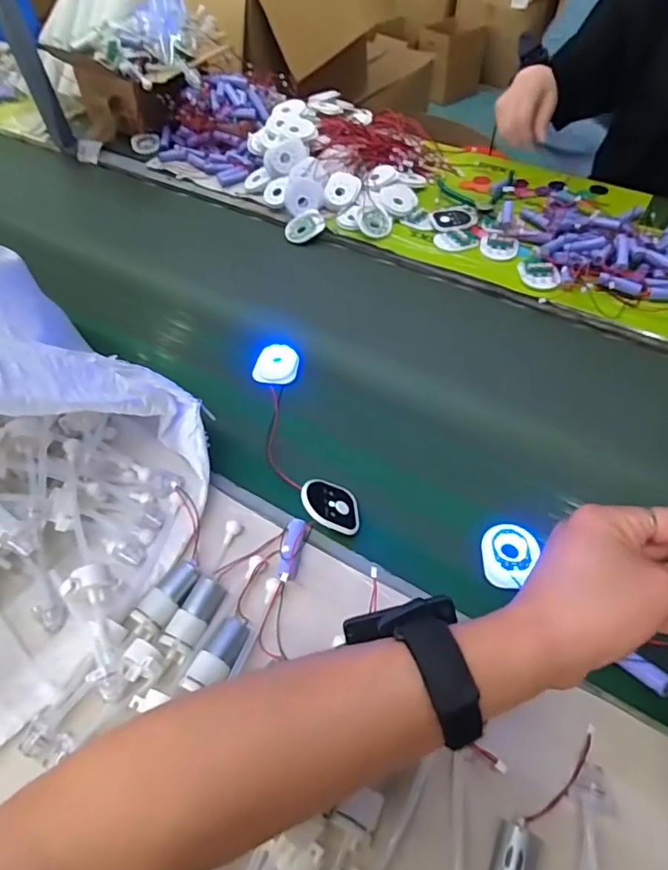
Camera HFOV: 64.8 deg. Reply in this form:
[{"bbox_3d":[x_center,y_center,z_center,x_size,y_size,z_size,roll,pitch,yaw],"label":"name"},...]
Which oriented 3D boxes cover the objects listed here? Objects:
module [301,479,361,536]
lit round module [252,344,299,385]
[{"bbox_3d":[-0.003,0.061,0.461,0.058,0.004,0.049,23,40,-28],"label":"module"},{"bbox_3d":[-0.065,-0.081,0.603,0.047,0.014,0.053,4,53,6],"label":"lit round module"}]

